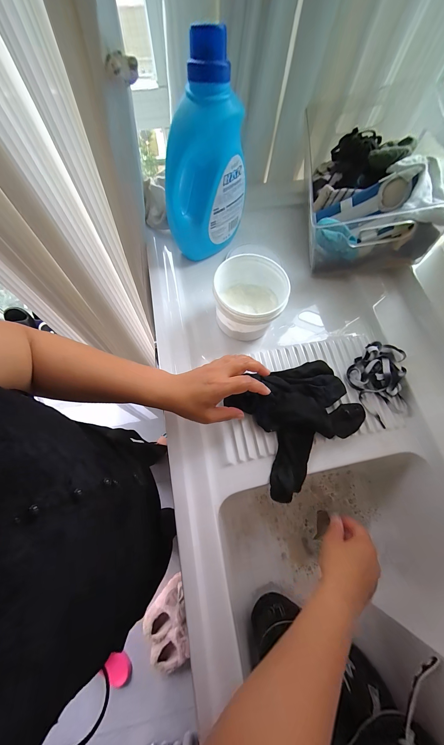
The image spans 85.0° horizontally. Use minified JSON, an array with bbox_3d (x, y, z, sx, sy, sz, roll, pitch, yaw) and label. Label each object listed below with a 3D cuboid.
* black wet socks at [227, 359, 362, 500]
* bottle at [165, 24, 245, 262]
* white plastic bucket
[{"bbox_3d":[0.132,0.074,0.398,0.199,0.056,0.169,-30,71,-12],"label":"black wet socks"},{"bbox_3d":[-0.030,-0.351,0.431,0.142,0.273,0.077,-41,74,-16],"label":"bottle"},{"bbox_3d":[0.050,-0.128,0.450,0.122,0.101,0.129,10,68,3],"label":"white plastic bucket"}]

